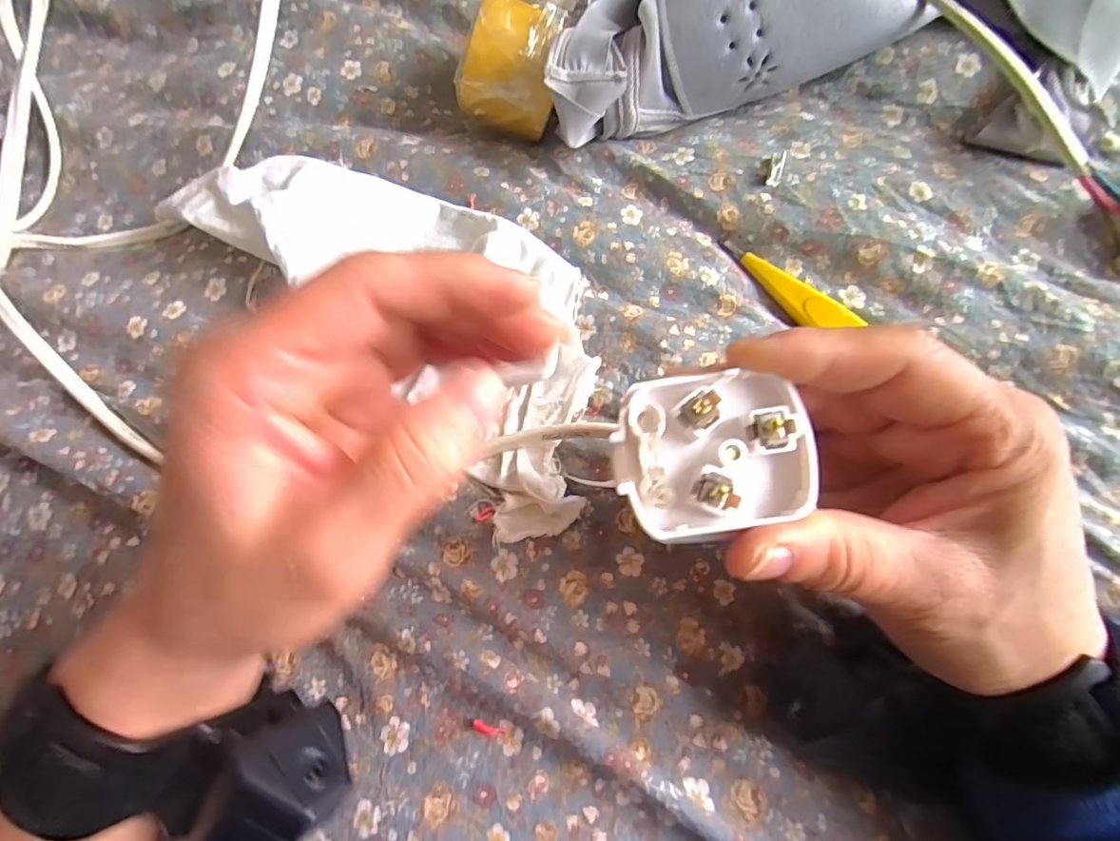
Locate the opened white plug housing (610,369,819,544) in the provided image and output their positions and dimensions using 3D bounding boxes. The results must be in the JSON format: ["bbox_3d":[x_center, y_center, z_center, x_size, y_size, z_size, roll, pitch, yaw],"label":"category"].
[{"bbox_3d":[0.041,0.008,0.143,0.051,0.013,0.042,-16,72,-3],"label":"opened white plug housing"}]

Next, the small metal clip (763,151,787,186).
[{"bbox_3d":[0.109,-0.128,0.270,0.010,0.007,0.020,12,75,7],"label":"small metal clip"}]

